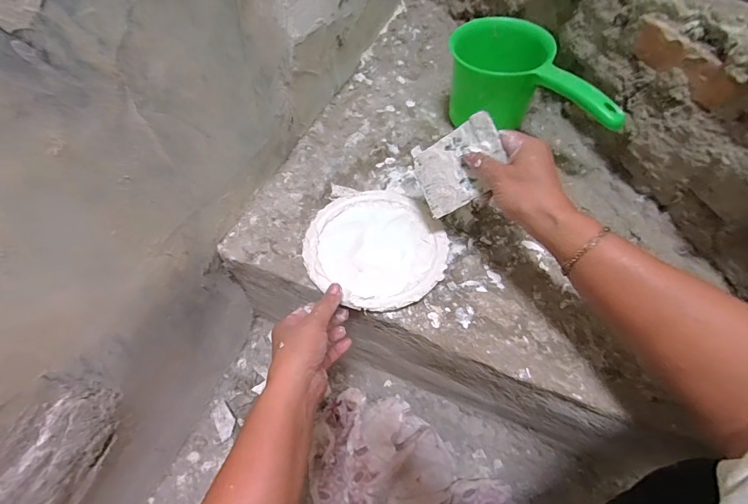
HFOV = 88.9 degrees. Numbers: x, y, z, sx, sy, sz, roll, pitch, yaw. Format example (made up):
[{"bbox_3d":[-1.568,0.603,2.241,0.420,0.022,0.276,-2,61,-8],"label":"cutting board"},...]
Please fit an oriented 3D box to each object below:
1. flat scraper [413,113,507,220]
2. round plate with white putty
[{"bbox_3d":[0.094,-0.095,0.425,0.004,0.104,0.082,-13,81,-50],"label":"flat scraper"},{"bbox_3d":[0.002,-0.007,0.479,0.170,0.015,0.169,-1,57,1],"label":"round plate with white putty"}]

